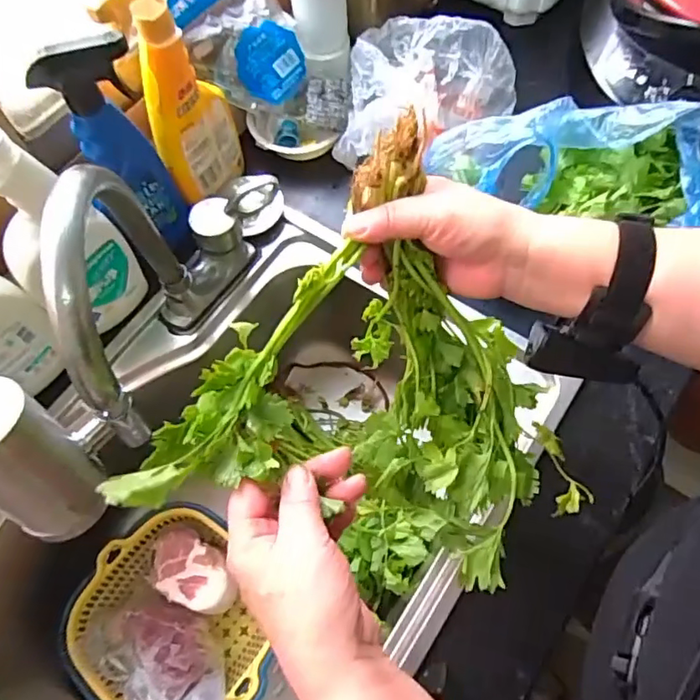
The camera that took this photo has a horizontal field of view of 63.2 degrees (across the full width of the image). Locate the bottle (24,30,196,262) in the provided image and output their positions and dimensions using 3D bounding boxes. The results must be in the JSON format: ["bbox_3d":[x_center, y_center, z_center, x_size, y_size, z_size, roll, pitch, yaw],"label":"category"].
[{"bbox_3d":[-0.212,-0.172,0.537,0.082,0.233,0.048,-18,66,-5],"label":"bottle"}]

